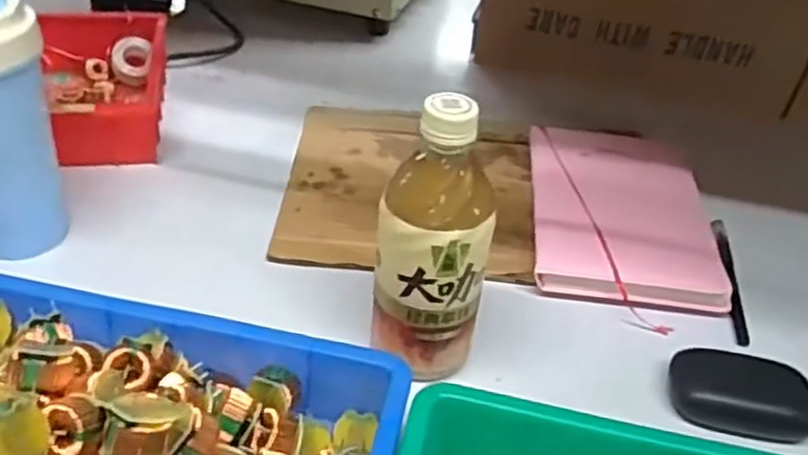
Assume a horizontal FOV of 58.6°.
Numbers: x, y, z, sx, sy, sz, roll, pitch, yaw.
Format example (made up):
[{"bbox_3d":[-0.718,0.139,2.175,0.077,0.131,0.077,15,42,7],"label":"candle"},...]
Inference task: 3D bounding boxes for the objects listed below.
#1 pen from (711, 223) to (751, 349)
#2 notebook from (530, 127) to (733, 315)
[{"bbox_3d":[0.258,0.038,0.570,0.014,0.015,0.133,11,40,6],"label":"pen"},{"bbox_3d":[0.181,-0.017,0.605,0.145,0.027,0.214,7,39,2],"label":"notebook"}]

